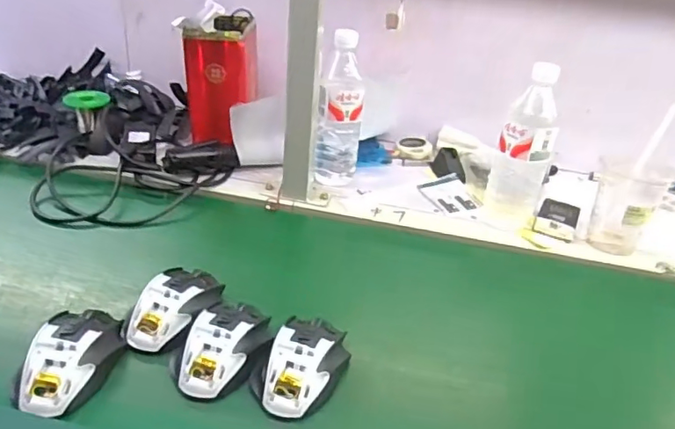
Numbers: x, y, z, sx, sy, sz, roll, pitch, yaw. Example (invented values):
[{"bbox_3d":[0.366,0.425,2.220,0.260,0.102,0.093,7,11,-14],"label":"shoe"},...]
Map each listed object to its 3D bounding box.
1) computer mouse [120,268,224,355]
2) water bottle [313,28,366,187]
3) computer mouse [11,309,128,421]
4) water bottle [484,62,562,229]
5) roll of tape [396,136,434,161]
[{"bbox_3d":[-0.166,0.094,0.567,0.065,0.035,0.109,15,32,15],"label":"computer mouse"},{"bbox_3d":[0.005,-0.146,0.808,0.063,0.217,0.061,6,31,0],"label":"water bottle"},{"bbox_3d":[-0.239,0.127,0.501,0.069,0.038,0.113,8,31,3],"label":"computer mouse"},{"bbox_3d":[0.258,-0.087,0.762,0.073,0.220,0.064,18,33,19],"label":"water bottle"},{"bbox_3d":[0.136,-0.115,0.971,0.060,0.017,0.066,4,36,-3],"label":"roll of tape"}]

